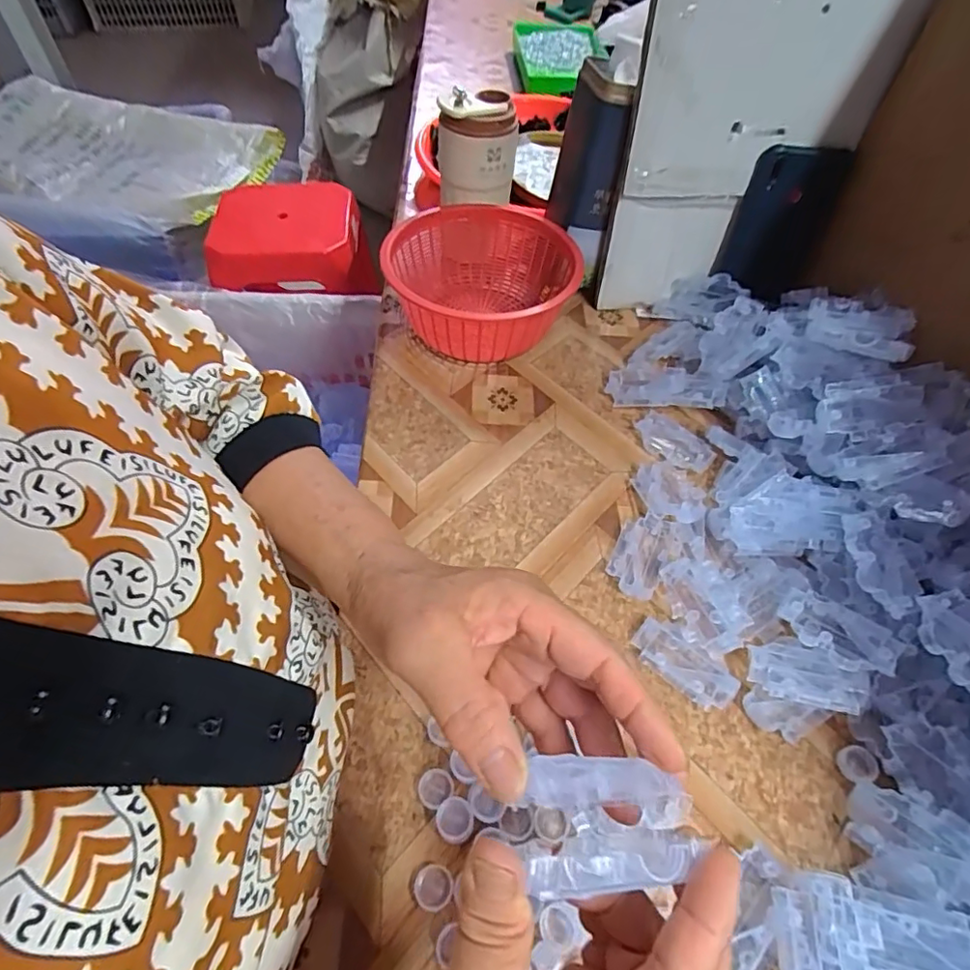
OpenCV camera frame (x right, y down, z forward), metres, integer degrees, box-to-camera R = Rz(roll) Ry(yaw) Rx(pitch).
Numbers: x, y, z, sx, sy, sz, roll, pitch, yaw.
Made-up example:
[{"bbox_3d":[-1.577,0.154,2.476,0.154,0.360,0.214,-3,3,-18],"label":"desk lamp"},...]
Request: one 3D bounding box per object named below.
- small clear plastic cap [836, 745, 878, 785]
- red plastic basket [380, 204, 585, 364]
[{"bbox_3d":[0.228,0.171,0.342,0.021,0.006,0.020,1,57,-1],"label":"small clear plastic cap"},{"bbox_3d":[-0.002,-0.194,0.547,0.176,0.084,0.181,1,57,-1],"label":"red plastic basket"}]

